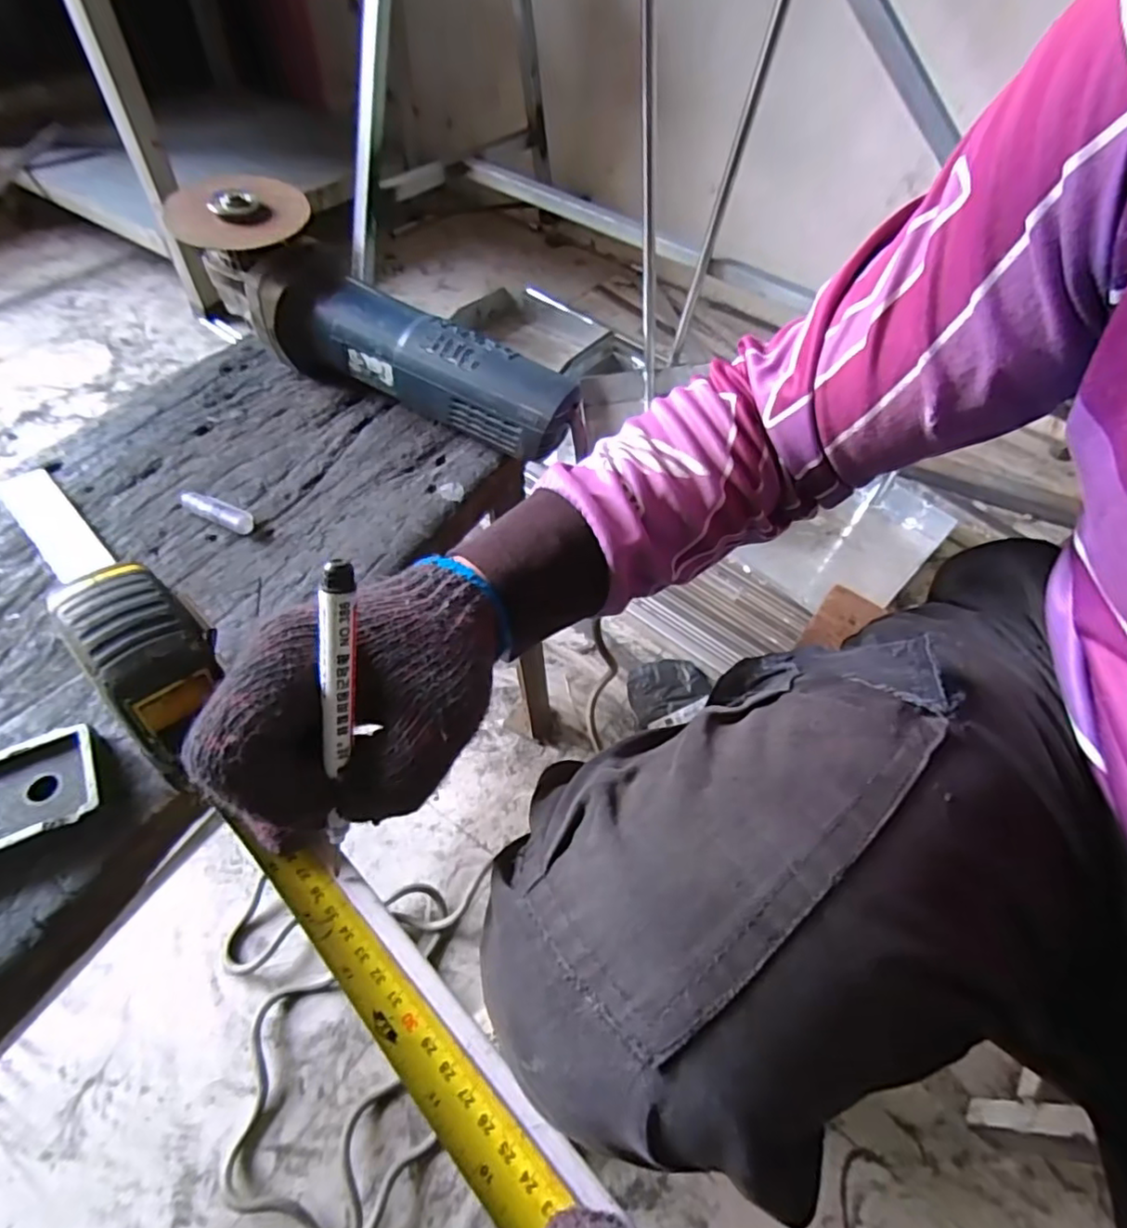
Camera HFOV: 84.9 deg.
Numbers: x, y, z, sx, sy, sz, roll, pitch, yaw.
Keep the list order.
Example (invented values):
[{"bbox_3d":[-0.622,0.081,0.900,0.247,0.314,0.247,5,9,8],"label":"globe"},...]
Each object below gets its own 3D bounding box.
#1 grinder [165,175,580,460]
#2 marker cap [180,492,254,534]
[{"bbox_3d":[-0.119,-0.196,0.419,0.291,0.100,0.077,23,55,11],"label":"grinder"},{"bbox_3d":[-0.204,-0.060,0.364,0.045,0.011,0.012,21,55,10],"label":"marker cap"}]

